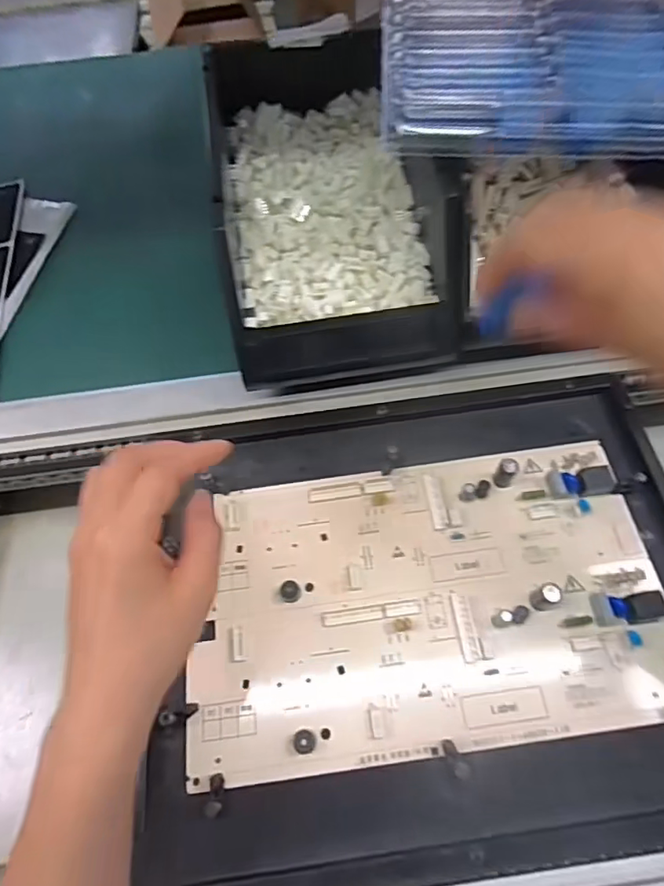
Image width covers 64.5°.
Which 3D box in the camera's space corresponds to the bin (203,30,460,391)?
[{"bbox_3d":[-0.008,-0.184,0.404,0.159,0.100,0.265,-9,61,-2],"label":"bin"}]

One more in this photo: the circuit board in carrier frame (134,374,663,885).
[{"bbox_3d":[0.061,0.097,0.324,0.331,0.019,0.267,-8,61,-1],"label":"circuit board in carrier frame"}]

